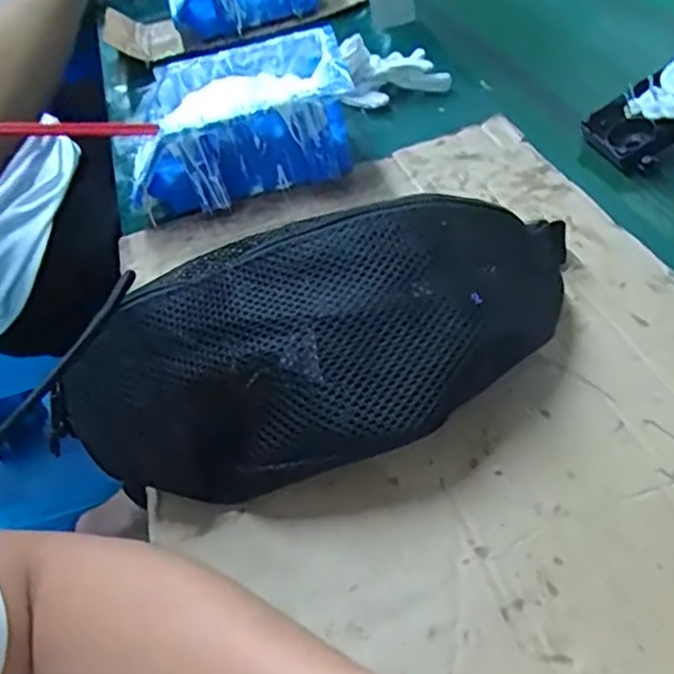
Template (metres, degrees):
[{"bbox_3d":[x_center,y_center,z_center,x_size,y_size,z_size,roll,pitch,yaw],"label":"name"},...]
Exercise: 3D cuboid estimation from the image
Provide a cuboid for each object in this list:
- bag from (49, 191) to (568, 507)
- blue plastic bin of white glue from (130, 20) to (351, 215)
[{"bbox_3d":[-0.010,0.001,0.367,0.259,0.095,0.123,-26,44,-13],"label":"bag"},{"bbox_3d":[-0.076,-0.167,0.565,0.173,0.079,0.132,-12,43,2],"label":"blue plastic bin of white glue"}]

